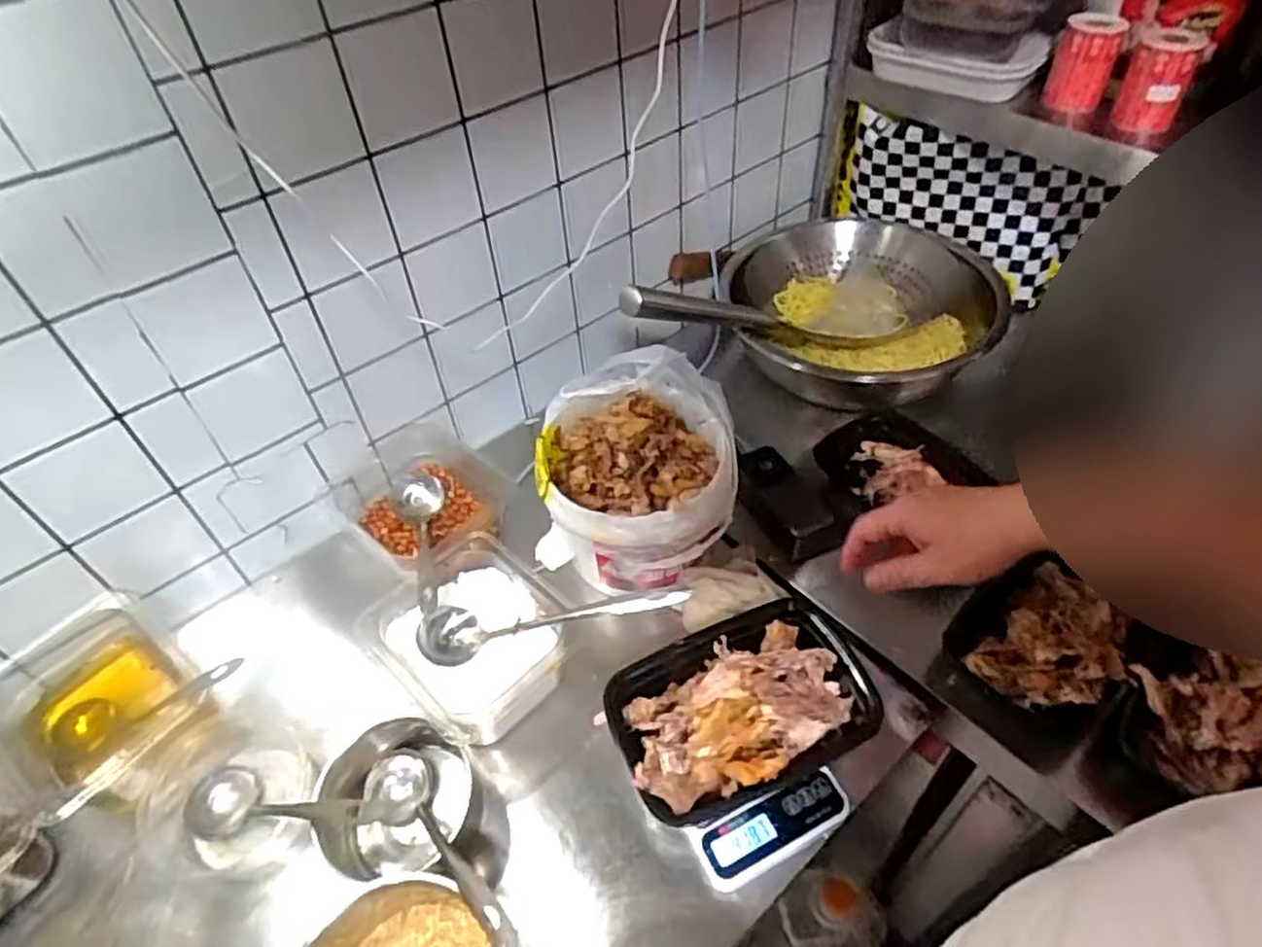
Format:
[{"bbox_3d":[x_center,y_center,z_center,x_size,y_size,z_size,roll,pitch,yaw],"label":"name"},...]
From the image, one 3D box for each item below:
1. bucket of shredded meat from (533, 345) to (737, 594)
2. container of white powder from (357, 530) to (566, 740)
[{"bbox_3d":[0.008,0.009,0.782,0.196,0.177,0.209,-2,47,2],"label":"bucket of shredded meat"},{"bbox_3d":[-0.144,0.164,0.709,0.153,0.083,0.176,-37,55,-26],"label":"container of white powder"}]

